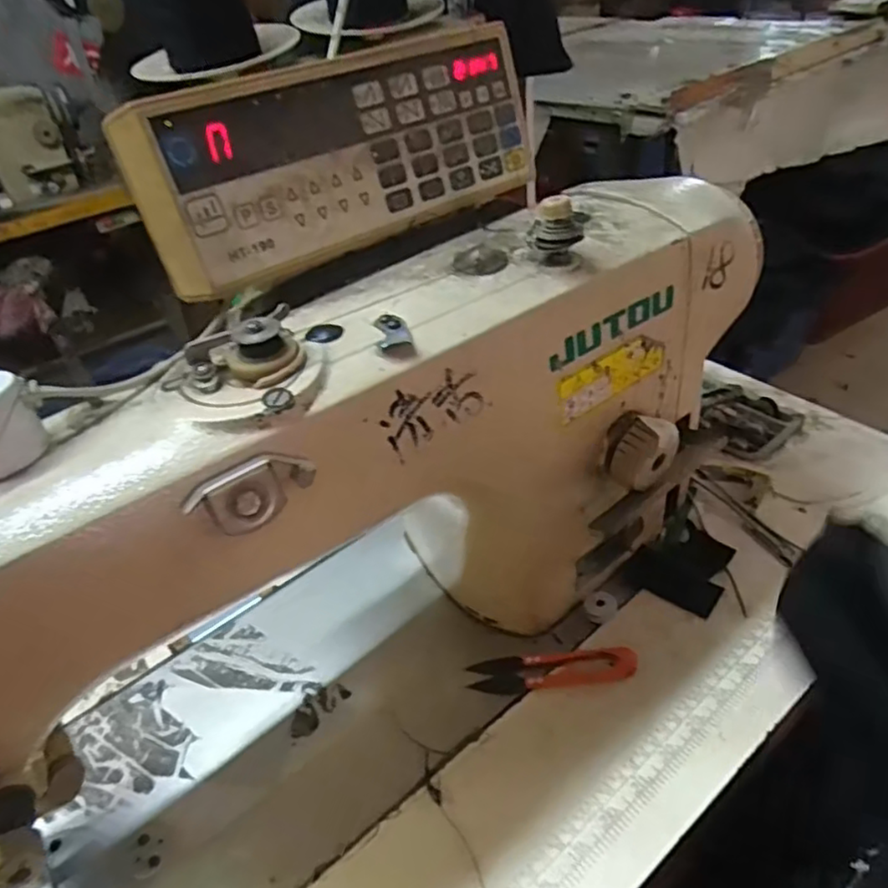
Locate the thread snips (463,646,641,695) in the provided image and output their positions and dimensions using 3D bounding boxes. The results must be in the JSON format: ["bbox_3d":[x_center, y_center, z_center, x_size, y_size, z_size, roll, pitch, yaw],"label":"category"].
[{"bbox_3d":[0.067,0.139,0.416,0.101,0.004,0.024,-6,39,1],"label":"thread snips"}]

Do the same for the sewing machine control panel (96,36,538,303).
[{"bbox_3d":[-0.041,-0.147,0.337,0.224,0.076,0.024,-31,44,-26],"label":"sewing machine control panel"}]

